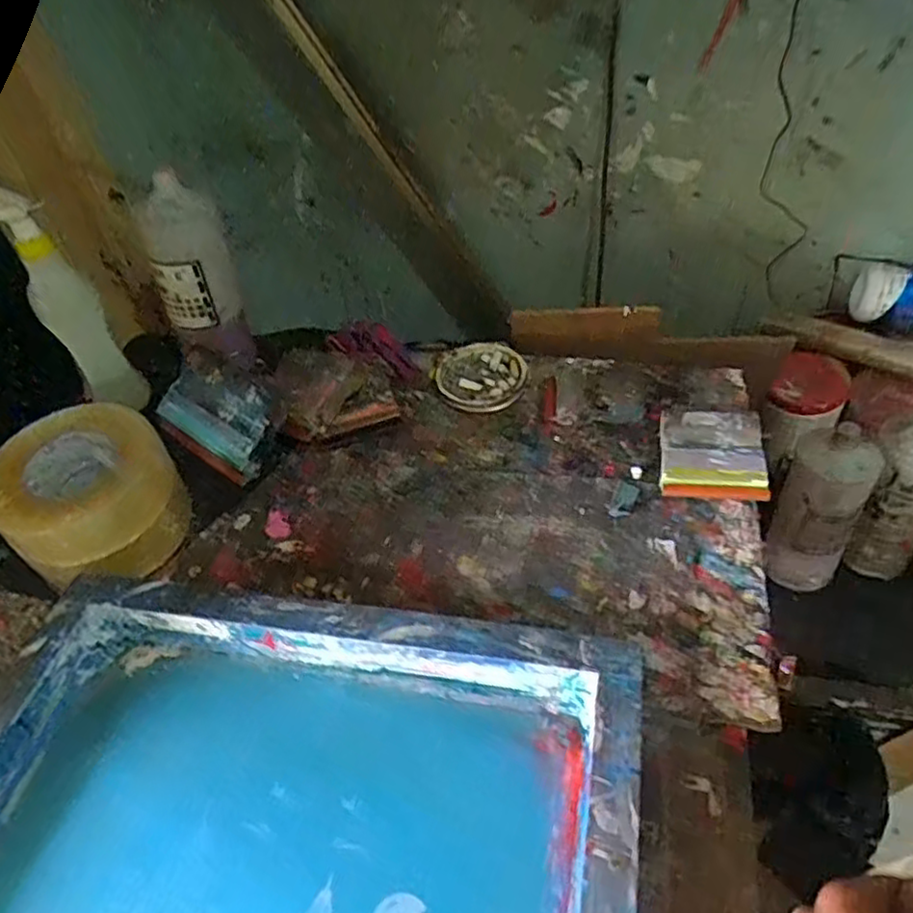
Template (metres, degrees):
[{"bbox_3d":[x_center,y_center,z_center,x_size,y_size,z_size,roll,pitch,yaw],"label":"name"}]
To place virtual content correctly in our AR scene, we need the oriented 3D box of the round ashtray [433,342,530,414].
[{"bbox_3d":[0.027,-0.089,0.743,0.096,0.025,0.099,-5,45,5],"label":"round ashtray"}]

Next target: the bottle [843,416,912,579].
[{"bbox_3d":[0.496,0.048,0.758,0.079,0.218,0.062,25,55,30],"label":"bottle"}]

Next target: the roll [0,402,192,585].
[{"bbox_3d":[-0.324,0.041,0.607,0.144,0.111,0.146,24,54,29],"label":"roll"}]

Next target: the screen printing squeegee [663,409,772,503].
[{"bbox_3d":[0.231,-0.005,0.612,0.088,0.036,0.099,4,47,14],"label":"screen printing squeegee"}]

